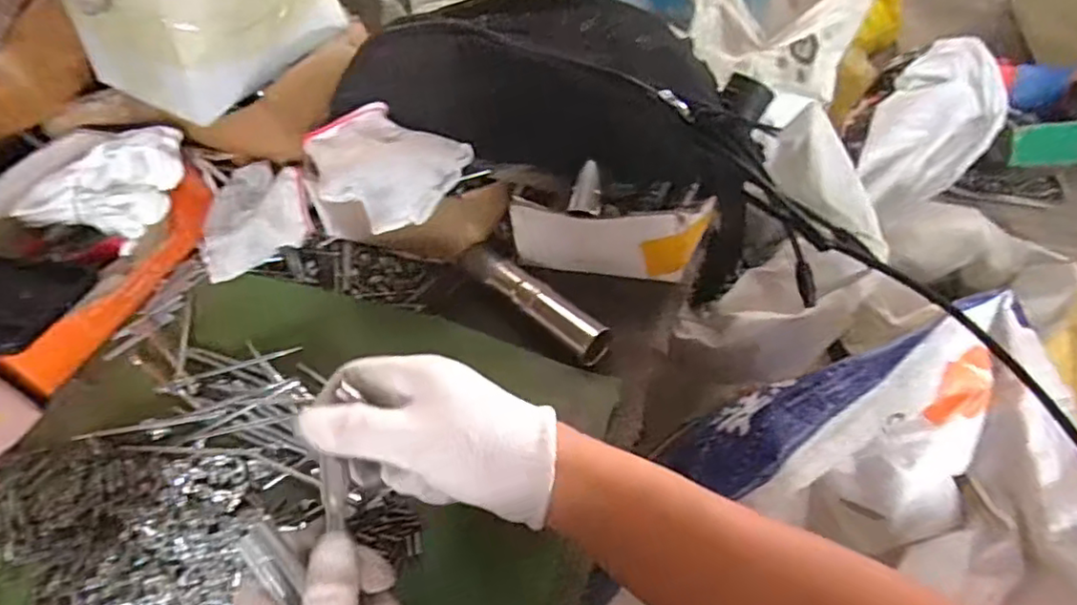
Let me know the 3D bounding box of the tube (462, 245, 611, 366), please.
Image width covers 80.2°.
[{"bbox_3d":[-0.003,0.000,0.445,0.027,0.021,0.122,-38,58,-24],"label":"tube"}]

